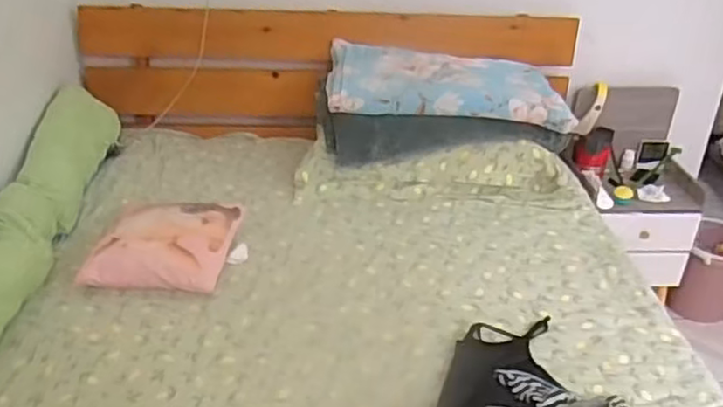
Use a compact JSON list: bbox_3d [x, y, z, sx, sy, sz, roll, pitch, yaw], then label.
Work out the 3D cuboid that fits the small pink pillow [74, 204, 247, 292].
[{"bbox_3d":[-0.421,0.085,1.489,0.292,0.117,0.271,5,29,5],"label":"small pink pillow"}]

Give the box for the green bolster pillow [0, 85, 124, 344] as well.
[{"bbox_3d":[-0.747,0.022,1.488,0.153,0.235,0.910,2,29,-2],"label":"green bolster pillow"}]

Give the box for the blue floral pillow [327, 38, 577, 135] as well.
[{"bbox_3d":[0.229,-0.322,1.807,0.628,0.103,0.311,4,29,2],"label":"blue floral pillow"}]

